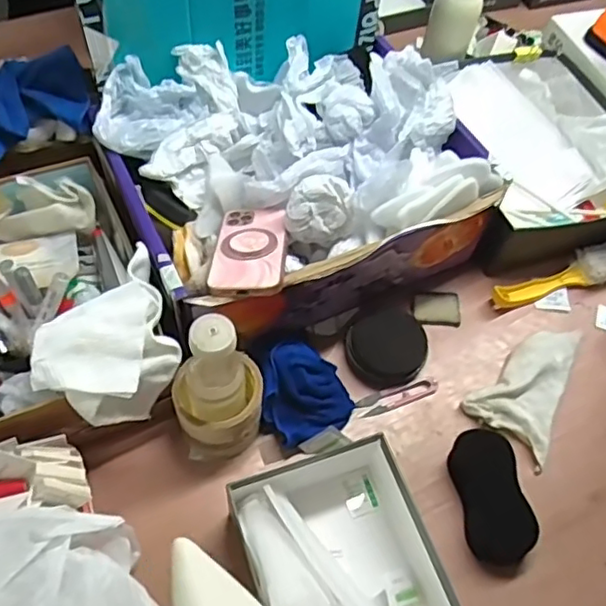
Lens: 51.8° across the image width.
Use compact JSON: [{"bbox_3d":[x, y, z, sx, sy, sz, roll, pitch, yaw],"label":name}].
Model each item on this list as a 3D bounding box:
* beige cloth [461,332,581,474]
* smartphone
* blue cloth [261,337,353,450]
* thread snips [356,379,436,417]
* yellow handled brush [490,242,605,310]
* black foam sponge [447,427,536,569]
[{"bbox_3d":[0.276,0.094,0.717,0.100,0.019,0.167,41,63,19],"label":"beige cloth"},{"bbox_3d":[-0.055,-0.057,0.649,0.073,0.014,0.143,-5,41,6],"label":"smartphone"},{"bbox_3d":[-0.001,0.088,0.684,0.100,0.061,0.113,-20,61,-17],"label":"blue cloth"},{"bbox_3d":[0.108,0.107,0.713,0.098,0.006,0.024,-16,60,-15],"label":"thread snips"},{"bbox_3d":[0.350,-0.040,0.804,0.229,0.031,0.054,-17,60,-15],"label":"yellow handled brush"},{"bbox_3d":[0.193,0.197,0.640,0.060,0.037,0.126,-7,58,-10],"label":"black foam sponge"}]

